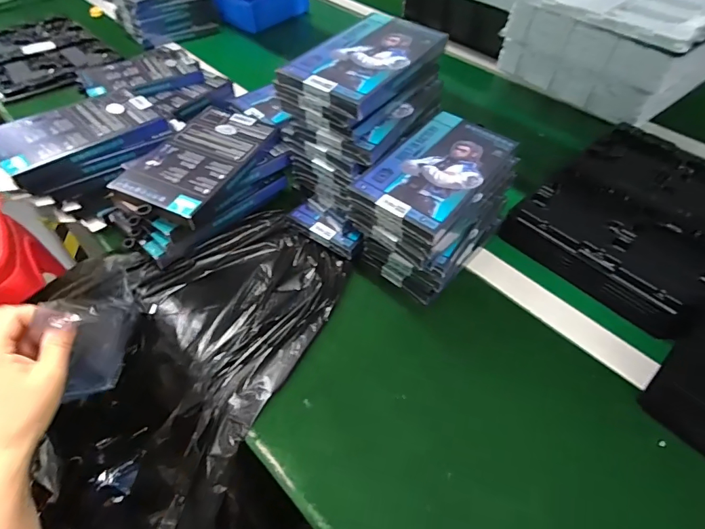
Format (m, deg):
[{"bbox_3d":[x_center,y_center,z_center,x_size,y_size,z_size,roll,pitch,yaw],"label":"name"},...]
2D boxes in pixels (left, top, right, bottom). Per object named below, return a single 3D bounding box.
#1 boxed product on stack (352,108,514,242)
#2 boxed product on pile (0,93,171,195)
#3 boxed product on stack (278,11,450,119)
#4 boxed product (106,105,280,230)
[{"bbox_3d":[0.087,-0.096,0.419,0.092,0.013,0.167,33,57,23],"label":"boxed product on stack"},{"bbox_3d":[-0.305,-0.145,0.476,0.164,0.035,0.082,-34,59,-26],"label":"boxed product on pile"},{"bbox_3d":[0.015,-0.208,0.429,0.108,0.020,0.169,27,55,19],"label":"boxed product on stack"},{"bbox_3d":[-0.161,-0.113,0.453,0.103,0.017,0.164,18,52,12],"label":"boxed product"}]

